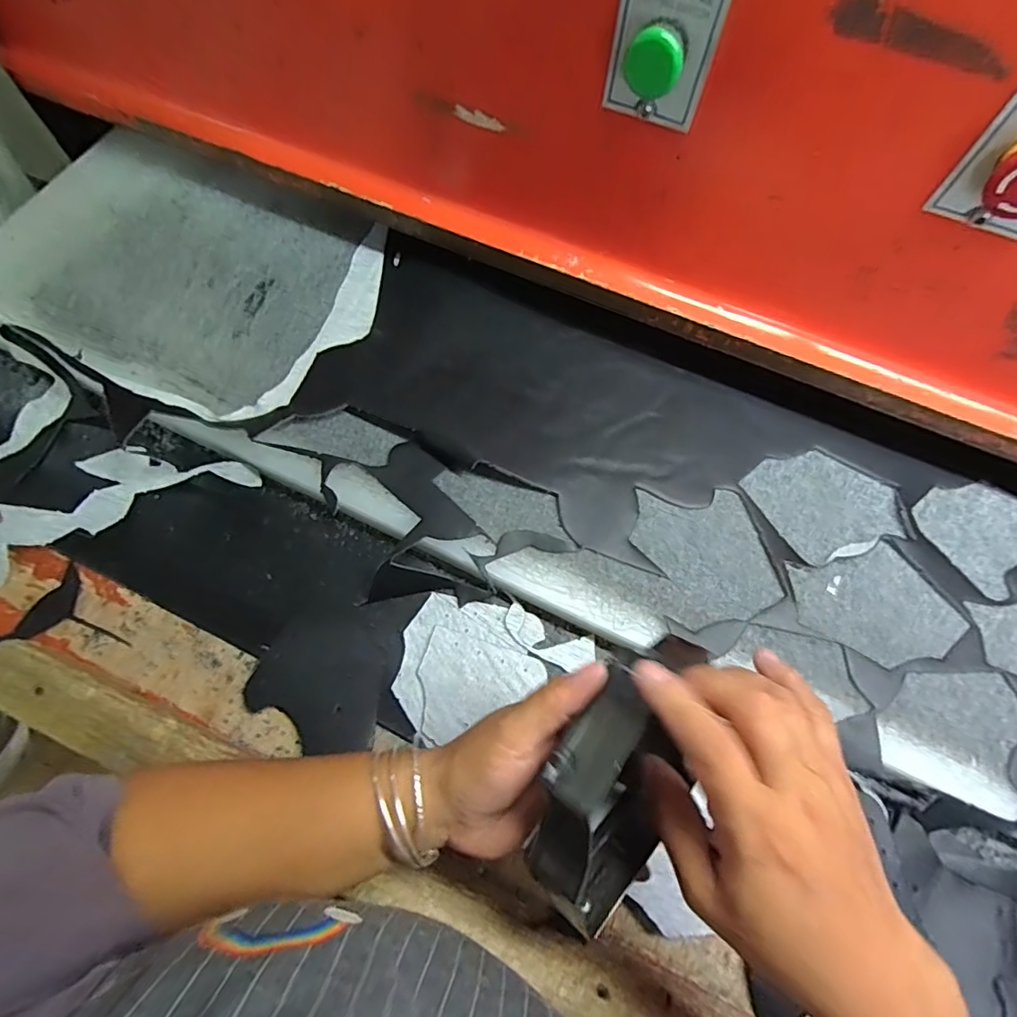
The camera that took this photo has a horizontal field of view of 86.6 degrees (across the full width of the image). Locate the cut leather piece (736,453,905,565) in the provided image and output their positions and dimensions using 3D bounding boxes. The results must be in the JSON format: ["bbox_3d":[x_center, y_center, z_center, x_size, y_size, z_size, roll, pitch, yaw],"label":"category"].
[{"bbox_3d":[0.277,-0.007,0.475,0.118,0.006,0.095,-19,72,-8],"label":"cut leather piece"}]

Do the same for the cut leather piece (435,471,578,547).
[{"bbox_3d":[-0.006,0.001,0.463,0.118,0.005,0.050,15,71,4],"label":"cut leather piece"}]

